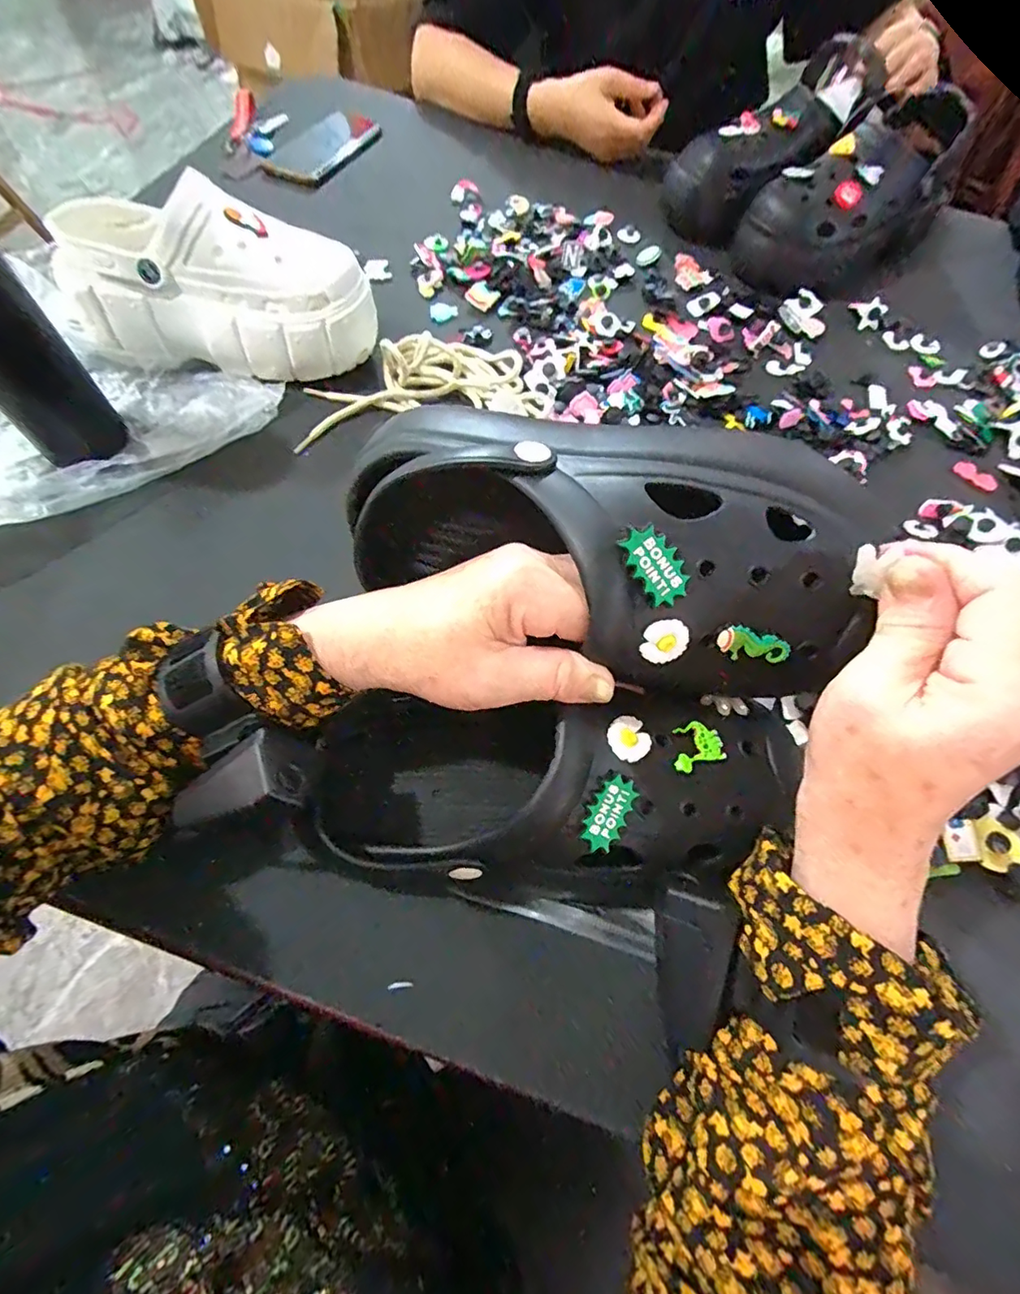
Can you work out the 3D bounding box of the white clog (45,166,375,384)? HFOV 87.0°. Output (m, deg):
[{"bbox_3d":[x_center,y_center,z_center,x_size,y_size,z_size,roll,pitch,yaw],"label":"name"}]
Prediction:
[{"bbox_3d":[-0.248,-0.297,0.443,0.265,0.112,0.098,4,64,0],"label":"white clog"}]

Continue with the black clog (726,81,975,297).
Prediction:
[{"bbox_3d":[0.348,-0.454,0.546,0.214,0.097,0.128,-37,71,-18],"label":"black clog"}]

